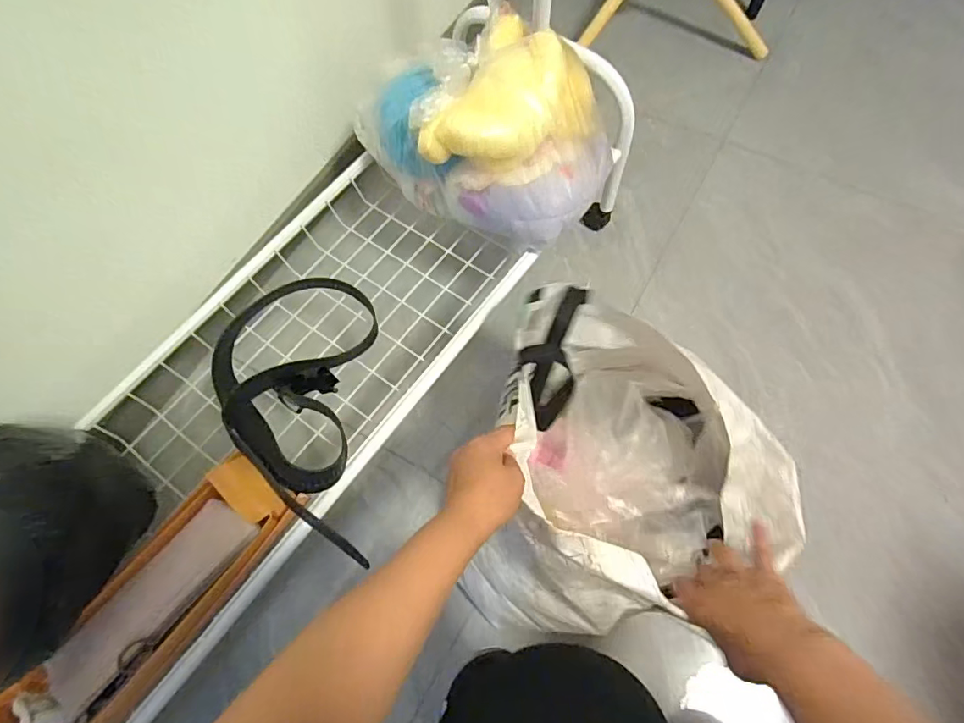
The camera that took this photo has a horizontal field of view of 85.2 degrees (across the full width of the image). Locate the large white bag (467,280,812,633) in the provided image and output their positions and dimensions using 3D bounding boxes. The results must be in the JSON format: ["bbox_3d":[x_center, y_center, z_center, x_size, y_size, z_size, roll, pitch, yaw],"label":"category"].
[{"bbox_3d":[0.174,0.125,0.594,0.327,0.218,0.325,5,65,1],"label":"large white bag"}]

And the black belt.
[{"bbox_3d":[-0.229,0.045,0.605,0.197,0.085,0.352,-3,66,1],"label":"black belt"}]

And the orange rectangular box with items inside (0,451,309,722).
[{"bbox_3d":[-0.321,0.237,0.511,0.110,0.048,0.296,32,71,15],"label":"orange rectangular box with items inside"}]

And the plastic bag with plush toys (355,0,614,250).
[{"bbox_3d":[-0.010,-0.300,0.646,0.333,0.151,0.197,30,71,15],"label":"plastic bag with plush toys"}]

